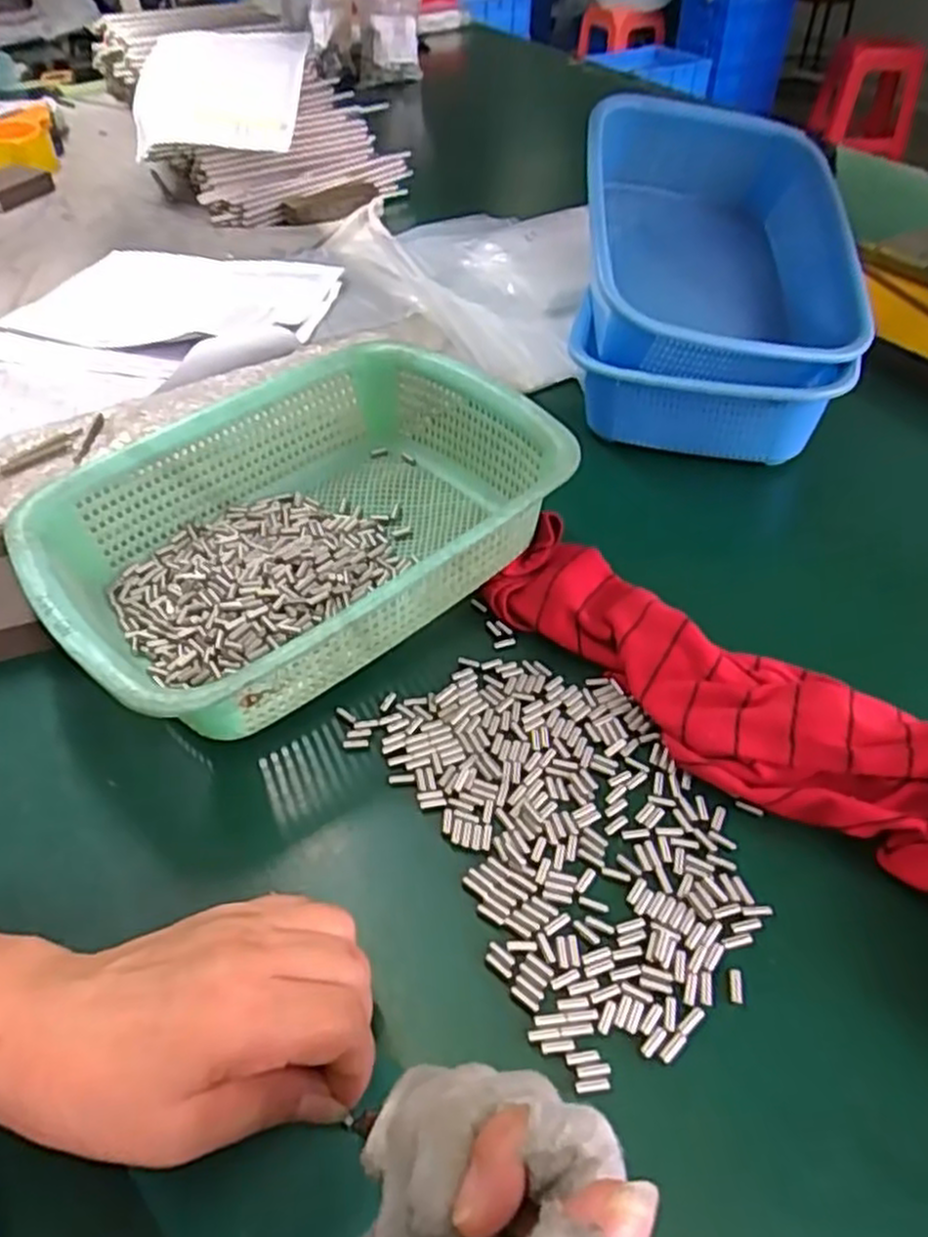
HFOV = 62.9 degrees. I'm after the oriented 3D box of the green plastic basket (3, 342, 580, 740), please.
[{"bbox_3d":[-0.097,-0.055,0.465,0.299,0.082,0.219,-35,55,-28],"label":"green plastic basket"}]

